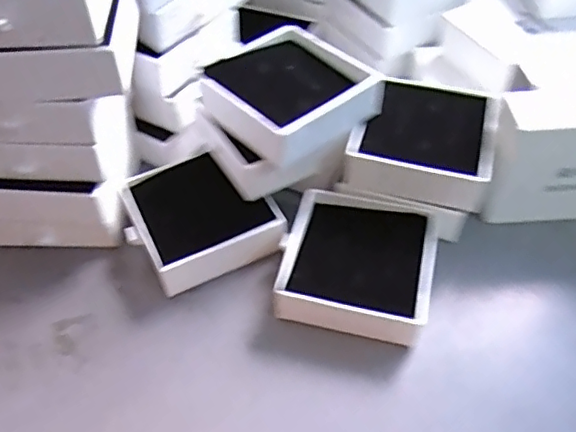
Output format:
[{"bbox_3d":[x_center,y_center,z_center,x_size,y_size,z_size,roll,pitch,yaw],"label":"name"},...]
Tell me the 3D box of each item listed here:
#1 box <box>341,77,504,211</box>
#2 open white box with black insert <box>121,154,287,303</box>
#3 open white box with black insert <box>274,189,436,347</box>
[{"bbox_3d":[0.097,-0.052,0.399,0.091,0.035,0.094,19,54,17],"label":"box"},{"bbox_3d":[-0.060,0.000,0.403,0.086,0.037,0.093,-24,54,-17],"label":"open white box with black insert"},{"bbox_3d":[0.045,0.033,0.377,0.090,0.033,0.091,10,51,10],"label":"open white box with black insert"}]

